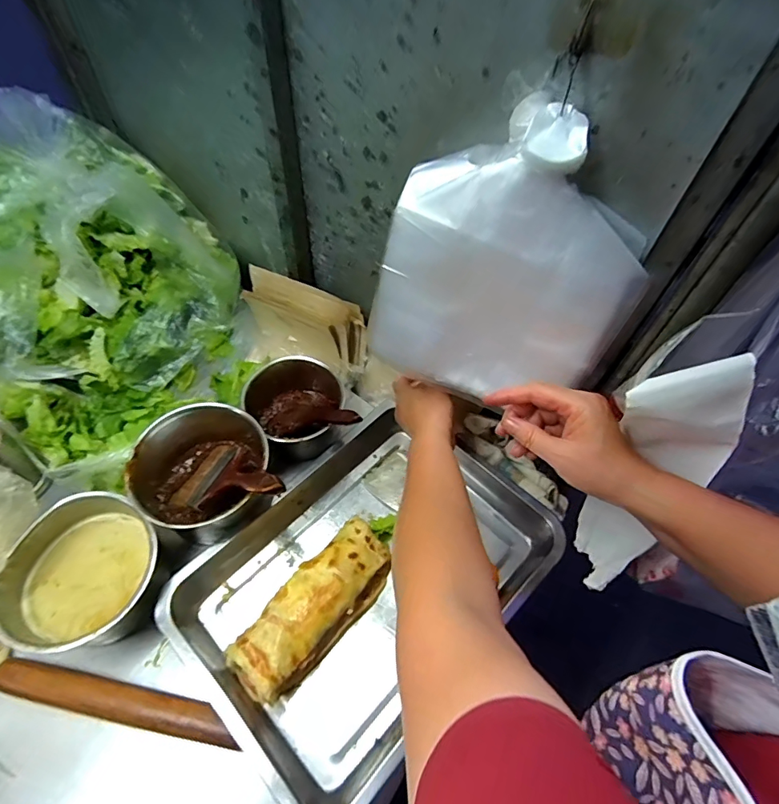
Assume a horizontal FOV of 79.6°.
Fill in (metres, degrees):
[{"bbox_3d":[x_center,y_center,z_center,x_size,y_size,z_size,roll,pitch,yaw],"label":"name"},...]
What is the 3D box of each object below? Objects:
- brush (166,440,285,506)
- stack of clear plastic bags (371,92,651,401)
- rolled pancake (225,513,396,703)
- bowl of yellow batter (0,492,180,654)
[{"bbox_3d":[-0.177,0.088,0.532,0.191,0.015,0.093,-3,43,47],"label":"brush"},{"bbox_3d":[0.097,-0.106,0.402,0.202,0.247,0.035,20,44,5],"label":"stack of clear plastic bags"},{"bbox_3d":[-0.069,0.215,0.519,0.076,0.053,0.221,37,62,21],"label":"rolled pancake"},{"bbox_3d":[-0.317,0.187,0.508,0.141,0.095,0.151,1,56,-1],"label":"bowl of yellow batter"}]

